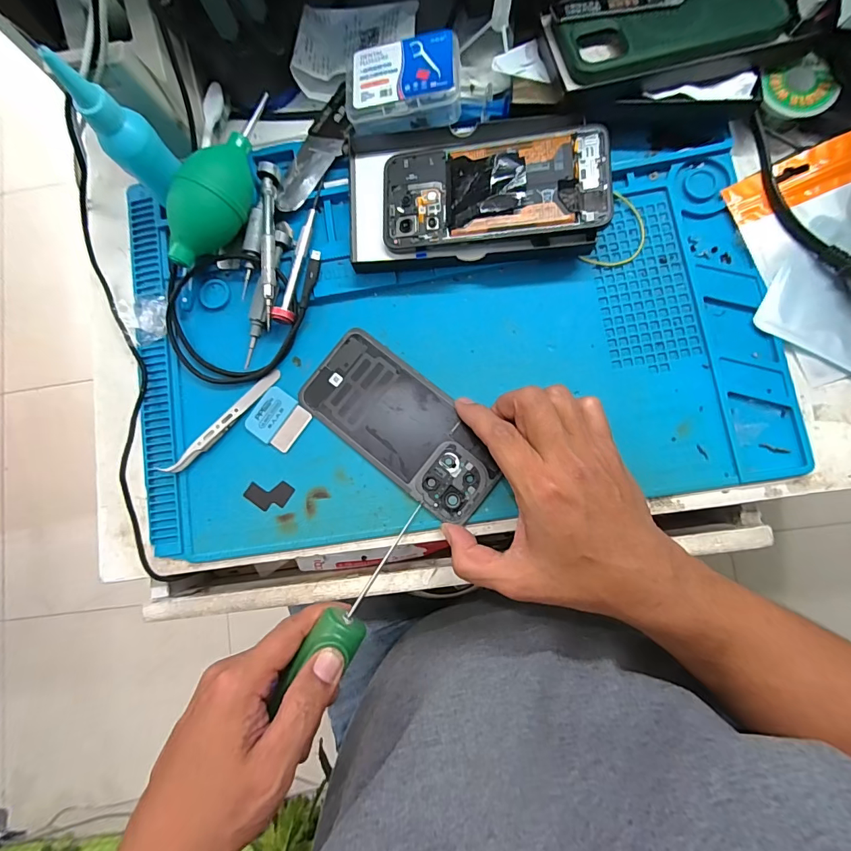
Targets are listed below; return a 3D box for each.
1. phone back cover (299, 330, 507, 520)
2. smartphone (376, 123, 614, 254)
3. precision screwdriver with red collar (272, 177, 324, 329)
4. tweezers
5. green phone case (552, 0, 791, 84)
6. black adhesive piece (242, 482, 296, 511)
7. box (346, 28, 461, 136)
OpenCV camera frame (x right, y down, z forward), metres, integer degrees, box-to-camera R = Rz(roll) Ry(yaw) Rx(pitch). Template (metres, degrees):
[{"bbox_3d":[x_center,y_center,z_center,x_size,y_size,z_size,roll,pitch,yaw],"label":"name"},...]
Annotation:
[{"bbox_3d":[-0.017,0.000,0.314,0.158,0.004,0.072,43,89,9],"label":"phone back cover"},{"bbox_3d":[0.047,-0.172,0.302,0.160,0.011,0.074,-2,83,11],"label":"smartphone"},{"bbox_3d":[-0.094,-0.134,0.323,0.014,0.016,0.119,13,85,6],"label":"precision screwdriver with red collar"},{"bbox_3d":[-0.154,-0.004,0.320,0.107,0.013,0.011,-45,82,-1],"label":"tweezers"},{"bbox_3d":[0.171,-0.292,0.297,0.152,0.008,0.077,-17,83,3],"label":"green phone case"},{"bbox_3d":[-0.118,0.053,0.318,0.037,0.004,0.020,-3,83,5],"label":"black adhesive piece"},{"bbox_3d":[-0.017,-0.251,0.314,0.083,0.034,0.053,-4,83,4],"label":"box"}]

